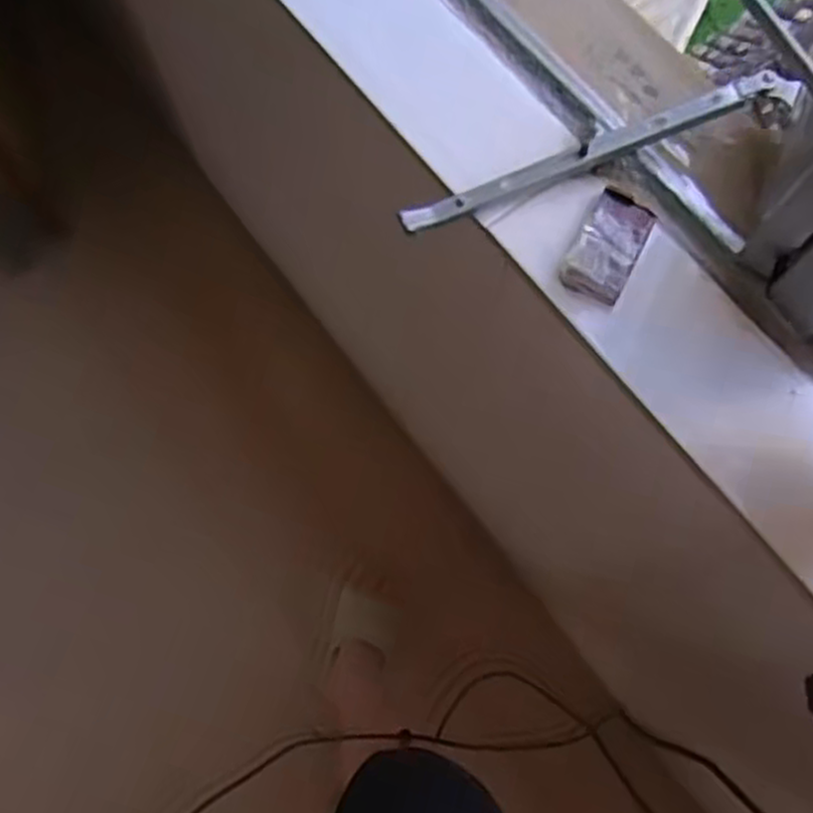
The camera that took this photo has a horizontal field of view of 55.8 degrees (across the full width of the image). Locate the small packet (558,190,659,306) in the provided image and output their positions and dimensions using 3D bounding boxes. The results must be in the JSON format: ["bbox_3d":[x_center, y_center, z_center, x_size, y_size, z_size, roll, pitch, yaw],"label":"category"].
[{"bbox_3d":[0.139,-0.111,0.526,0.043,0.012,0.079,27,75,8],"label":"small packet"}]

